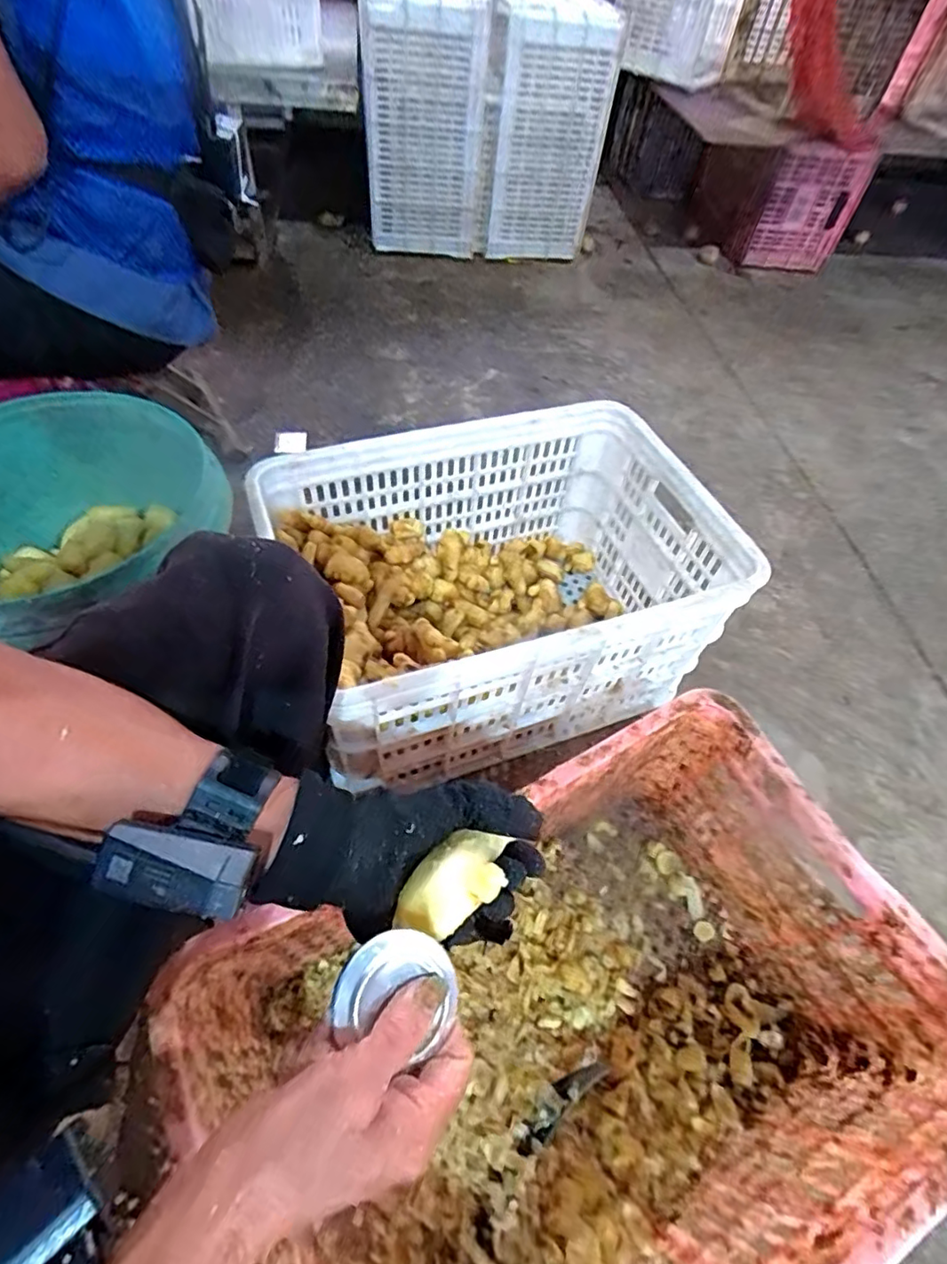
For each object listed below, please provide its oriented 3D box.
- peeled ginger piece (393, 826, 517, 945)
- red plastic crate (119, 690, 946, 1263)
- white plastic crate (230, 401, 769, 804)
[{"bbox_3d":[-0.011,0.147,0.333,0.070,0.026,0.035,-32,64,-24],"label":"peeled ginger piece"},{"bbox_3d":[0.077,0.344,0.494,0.513,0.271,0.339,-21,61,-19],"label":"red plastic crate"},{"bbox_3d":[0.034,-0.058,0.758,0.489,0.272,0.351,-17,59,-16],"label":"white plastic crate"}]

